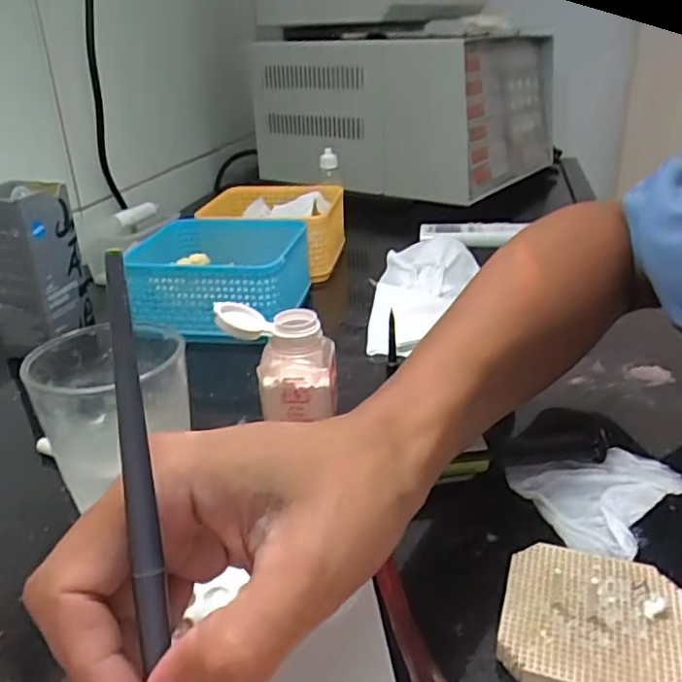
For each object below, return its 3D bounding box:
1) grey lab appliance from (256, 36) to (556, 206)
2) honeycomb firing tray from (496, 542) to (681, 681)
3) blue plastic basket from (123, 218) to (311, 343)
[{"bbox_3d":[0.110,-0.372,1.016,0.391,0.203,0.388,13,29,30],"label":"grey lab appliance"},{"bbox_3d":[0.097,0.109,0.248,0.065,0.012,0.068,7,27,19],"label":"honeycomb firing tray"},{"bbox_3d":[-0.100,-0.059,0.553,0.135,0.067,0.135,-1,25,3],"label":"blue plastic basket"}]

